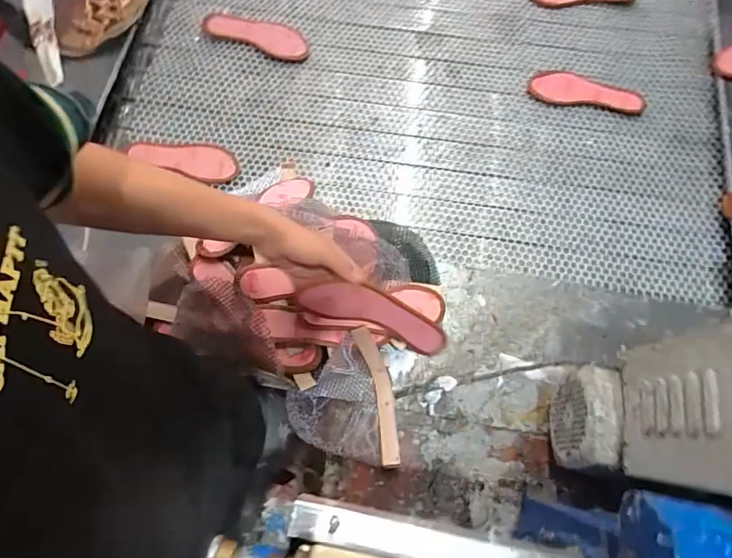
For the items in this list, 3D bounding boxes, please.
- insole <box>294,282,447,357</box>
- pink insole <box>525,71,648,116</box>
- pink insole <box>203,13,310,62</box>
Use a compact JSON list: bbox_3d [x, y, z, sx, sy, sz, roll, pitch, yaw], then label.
[{"bbox_3d":[0.014,0.052,0.600,0.210,0.079,0.019,27,36,-22],"label":"insole"},{"bbox_3d":[0.443,-0.378,0.893,0.222,0.005,0.076,11,73,2],"label":"pink insole"},{"bbox_3d":[-0.222,-0.508,0.920,0.215,0.010,0.072,19,78,0],"label":"pink insole"}]

